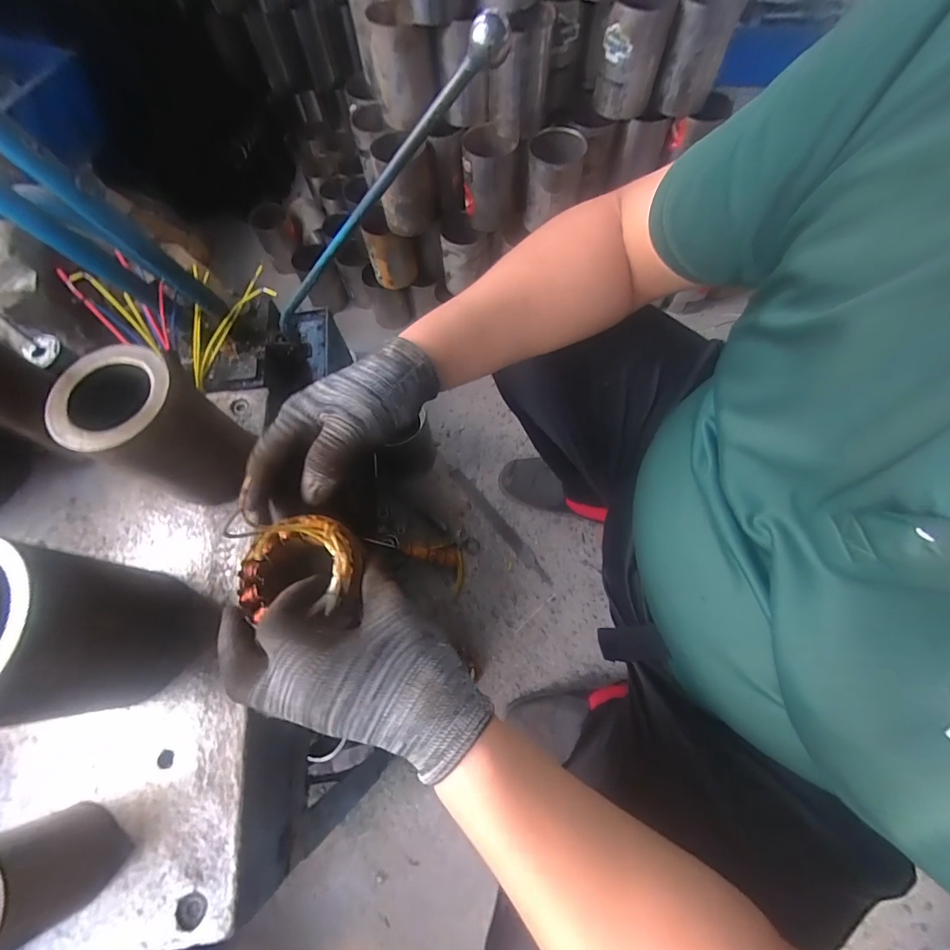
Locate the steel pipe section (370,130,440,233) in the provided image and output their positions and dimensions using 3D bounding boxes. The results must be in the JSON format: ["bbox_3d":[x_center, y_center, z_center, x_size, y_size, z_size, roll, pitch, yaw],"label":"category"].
[{"bbox_3d":[-0.126,-0.522,0.776,0.099,0.126,0.092,-14,68,-3],"label":"steel pipe section"}]

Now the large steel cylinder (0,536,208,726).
[{"bbox_3d":[-0.296,0.111,0.306,0.110,0.148,0.104,2,68,4],"label":"large steel cylinder"}]

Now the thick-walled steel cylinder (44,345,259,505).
[{"bbox_3d":[-0.265,-0.037,0.379,0.082,0.136,0.092,31,73,14],"label":"thick-walled steel cylinder"}]

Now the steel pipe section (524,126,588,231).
[{"bbox_3d":[0.138,-0.512,0.746,0.091,0.136,0.102,13,69,8],"label":"steel pipe section"}]

